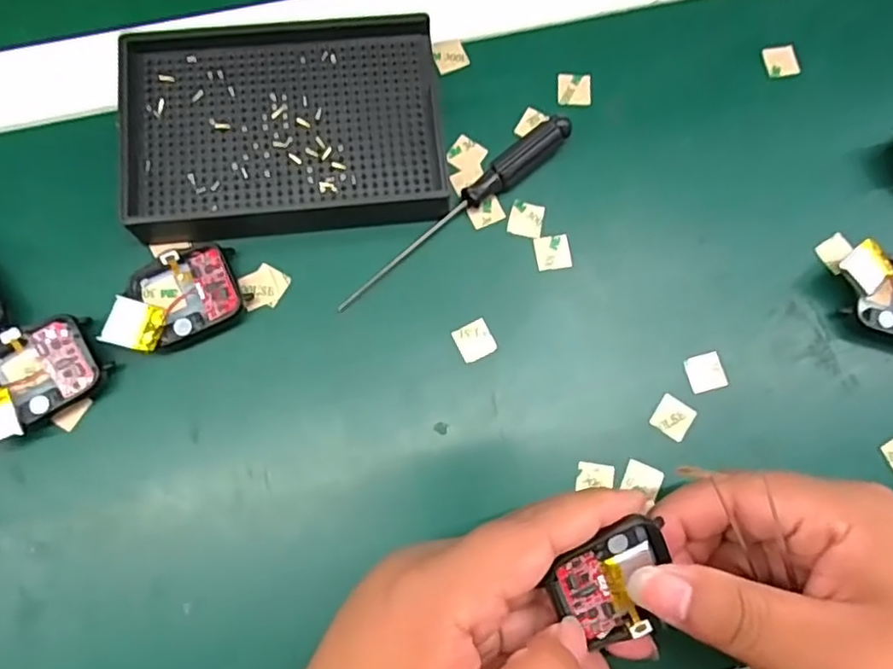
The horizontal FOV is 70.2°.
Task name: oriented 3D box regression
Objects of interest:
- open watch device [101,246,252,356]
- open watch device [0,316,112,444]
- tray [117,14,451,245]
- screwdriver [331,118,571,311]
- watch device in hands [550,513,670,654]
[{"bbox_3d":[-0.114,-0.015,0.267,0.055,0.019,0.037,-26,78,-8],"label":"open watch device"},{"bbox_3d":[-0.169,0.018,0.259,0.056,0.017,0.037,-37,80,-10],"label":"open watch device"},{"bbox_3d":[-0.071,-0.095,0.284,0.135,0.023,0.098,-7,76,-4],"label":"tray"},{"bbox_3d":[0.007,-0.053,0.281,0.129,0.013,0.013,-42,81,-11],"label":"screwdriver"},{"bbox_3d":[0.059,0.085,0.214,0.040,0.014,0.035,-21,77,-7],"label":"watch device in hands"}]

